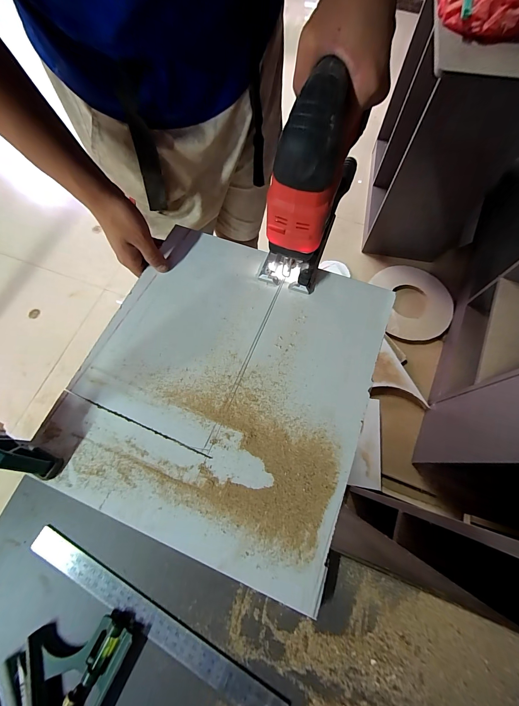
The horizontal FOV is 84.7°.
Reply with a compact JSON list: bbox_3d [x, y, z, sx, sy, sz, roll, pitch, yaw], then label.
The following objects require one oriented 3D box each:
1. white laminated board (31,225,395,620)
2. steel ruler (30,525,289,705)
[{"bbox_3d":[-0.045,0.027,0.367,0.348,0.015,0.385,18,72,8],"label":"white laminated board"},{"bbox_3d":[-0.113,0.275,0.293,0.303,0.004,0.027,27,74,10],"label":"steel ruler"}]

